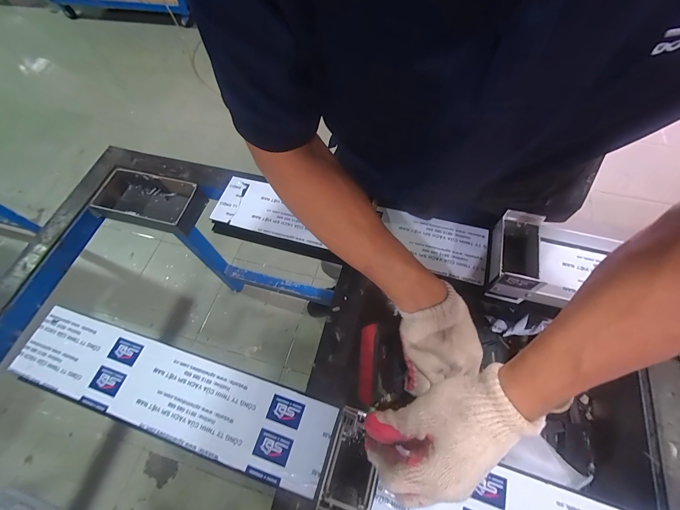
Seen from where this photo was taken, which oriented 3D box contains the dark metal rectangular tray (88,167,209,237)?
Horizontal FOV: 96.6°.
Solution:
[{"bbox_3d":[-0.399,-0.113,0.646,0.216,0.055,0.109,12,65,9],"label":"dark metal rectangular tray"}]

